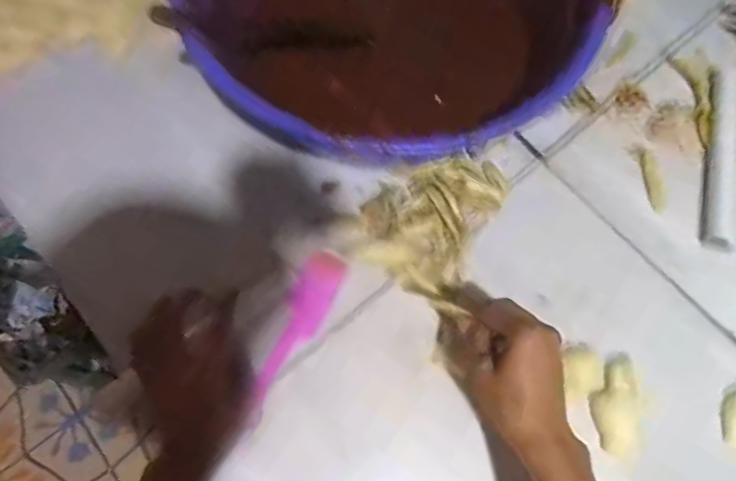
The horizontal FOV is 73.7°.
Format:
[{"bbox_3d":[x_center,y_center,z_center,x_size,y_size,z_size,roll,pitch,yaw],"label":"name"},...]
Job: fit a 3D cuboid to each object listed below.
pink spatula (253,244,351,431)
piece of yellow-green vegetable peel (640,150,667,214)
[{"bbox_3d":[-0.076,0.090,0.495,0.045,0.005,0.182,24,67,12],"label":"pink spatula"},{"bbox_3d":[0.333,-0.069,0.573,0.018,0.007,0.076,-5,70,-4],"label":"piece of yellow-green vegetable peel"}]

